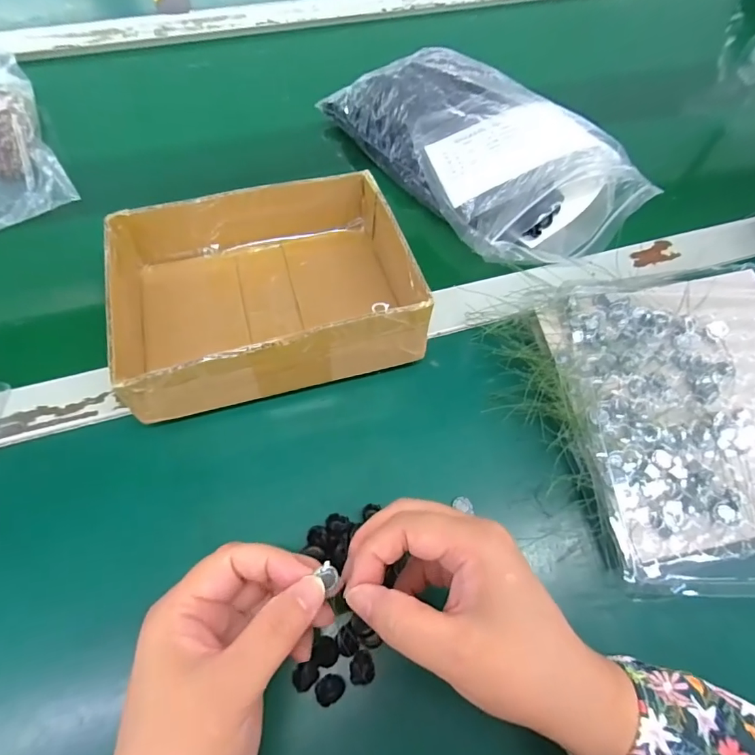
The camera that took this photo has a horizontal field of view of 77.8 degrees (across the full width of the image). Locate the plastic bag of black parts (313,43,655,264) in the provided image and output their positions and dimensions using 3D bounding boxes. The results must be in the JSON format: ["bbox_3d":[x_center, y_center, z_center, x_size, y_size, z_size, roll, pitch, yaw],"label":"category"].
[{"bbox_3d":[0.097,-0.218,0.430,0.168,0.058,0.270,-31,69,-17],"label":"plastic bag of black parts"}]

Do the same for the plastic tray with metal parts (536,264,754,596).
[{"bbox_3d":[0.237,0.024,0.321,0.204,0.025,0.223,-3,63,-4],"label":"plastic tray with metal parts"}]

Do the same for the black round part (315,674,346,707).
[{"bbox_3d":[-0.026,0.173,0.259,0.016,0.005,0.014,-29,68,-16],"label":"black round part"}]

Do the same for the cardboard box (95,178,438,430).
[{"bbox_3d":[-0.081,-0.068,0.346,0.205,0.064,0.164,-15,65,-10],"label":"cardboard box"}]

